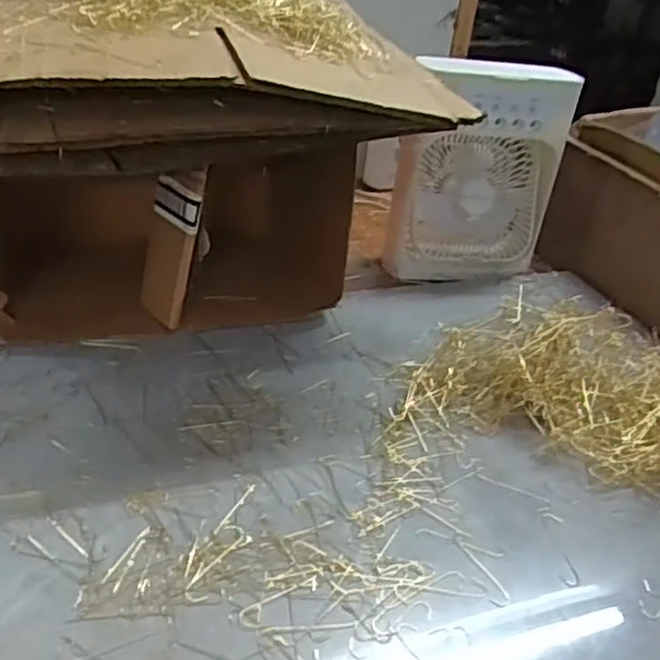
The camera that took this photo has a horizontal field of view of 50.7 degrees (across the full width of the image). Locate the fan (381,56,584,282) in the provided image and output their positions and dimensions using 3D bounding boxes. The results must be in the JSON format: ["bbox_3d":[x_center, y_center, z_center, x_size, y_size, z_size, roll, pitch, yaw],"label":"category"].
[{"bbox_3d":[0.179,-0.190,0.831,0.193,0.234,0.100,-1,33,-12],"label":"fan"}]

